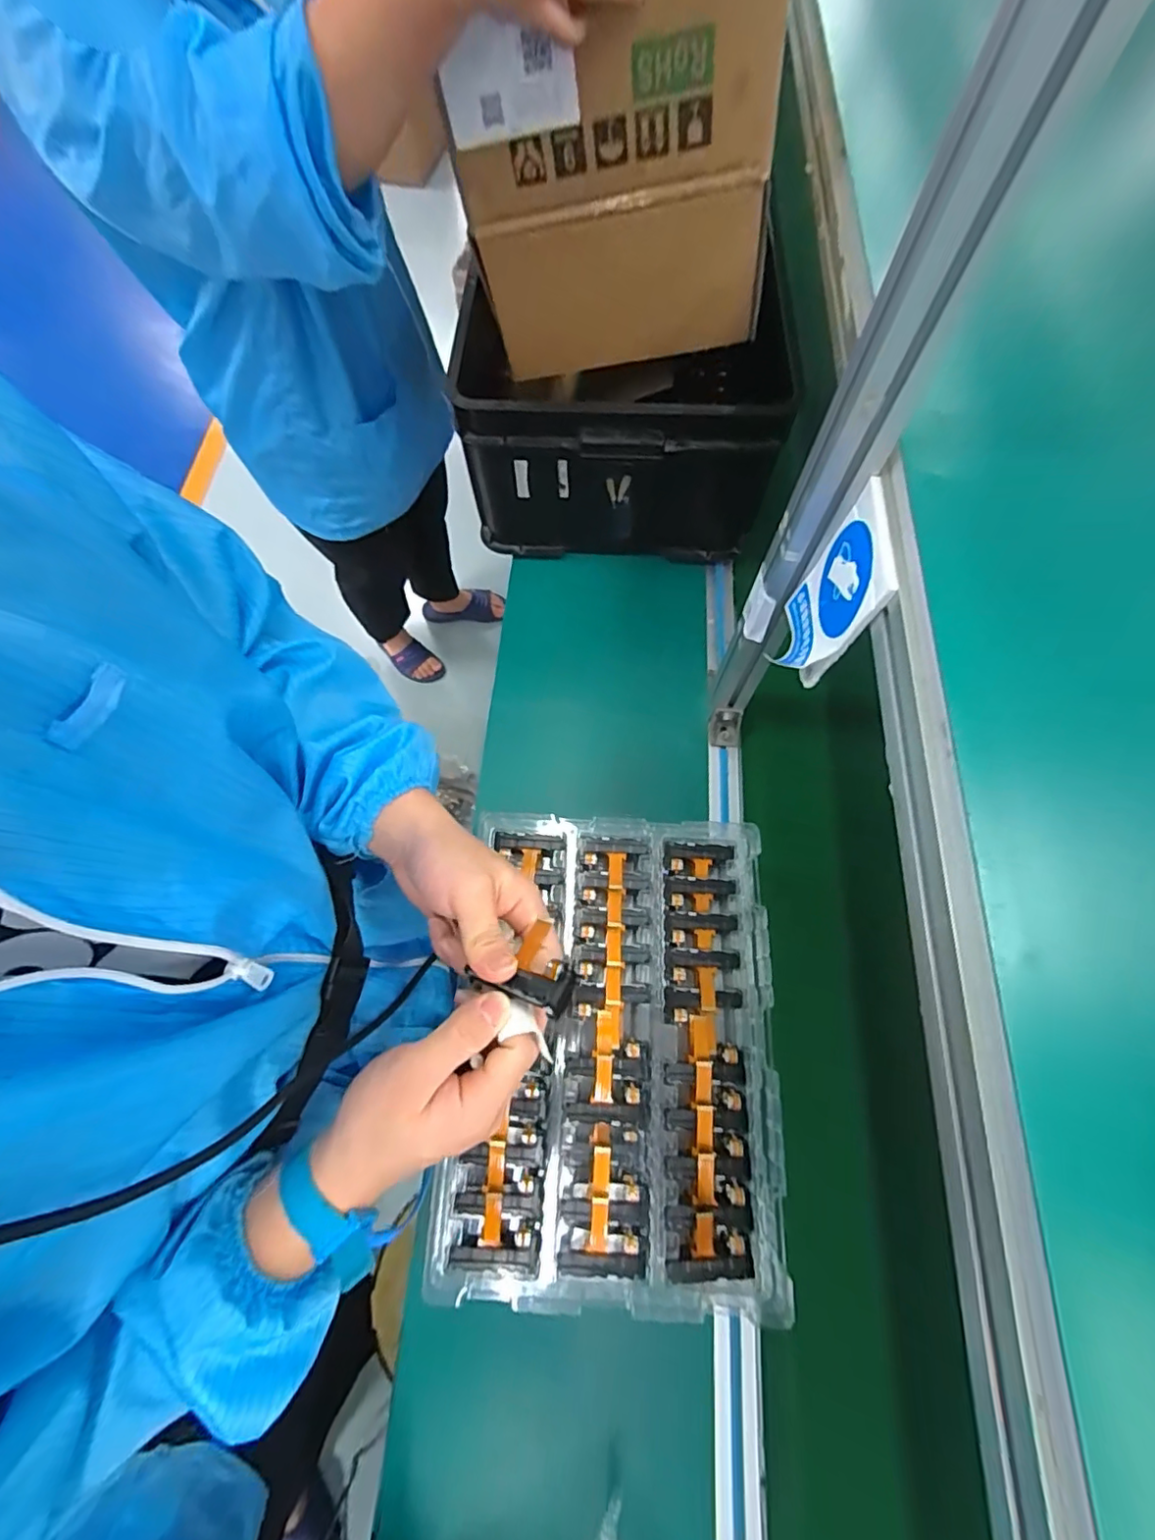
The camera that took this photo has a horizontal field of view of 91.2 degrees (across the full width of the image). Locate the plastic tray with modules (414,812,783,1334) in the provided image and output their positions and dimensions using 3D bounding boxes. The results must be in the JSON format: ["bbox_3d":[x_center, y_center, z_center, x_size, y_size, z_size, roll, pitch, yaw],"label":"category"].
[{"bbox_3d":[0.033,0.233,0.504,0.284,0.037,0.383,5,69,2],"label":"plastic tray with modules"}]

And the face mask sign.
[{"bbox_3d":[0.203,-0.135,0.460,0.027,0.152,0.099,10,69,4],"label":"face mask sign"}]

